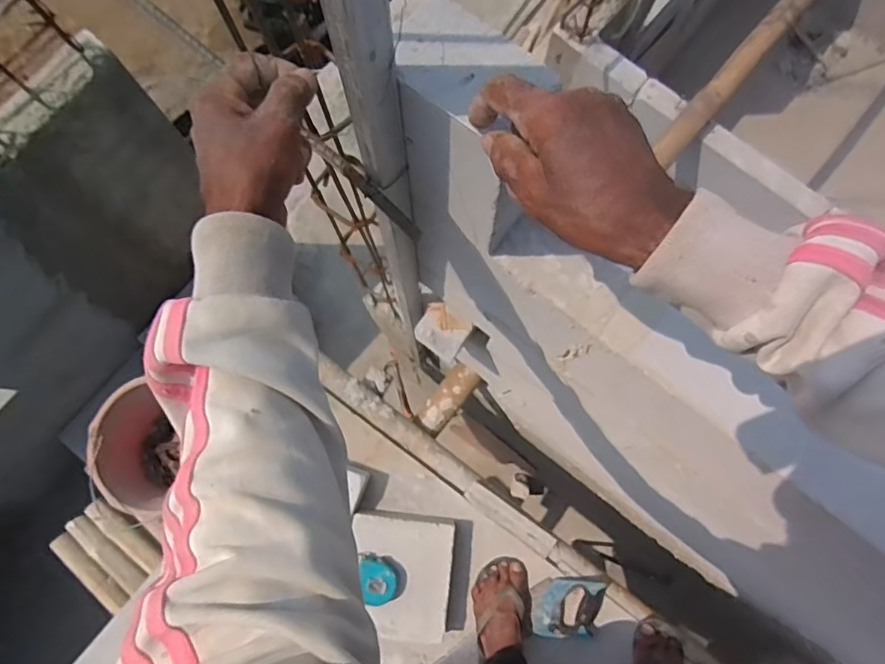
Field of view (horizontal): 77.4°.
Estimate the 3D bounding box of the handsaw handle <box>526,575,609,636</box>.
[{"bbox_3d":[0.259,0.564,1.137,0.160,0.034,0.108,0,79,-1],"label":"handsaw handle"}]

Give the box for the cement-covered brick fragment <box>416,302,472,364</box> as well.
[{"bbox_3d":[-0.001,0.001,0.918,0.077,0.072,0.069,37,81,6],"label":"cement-covered brick fragment"}]

